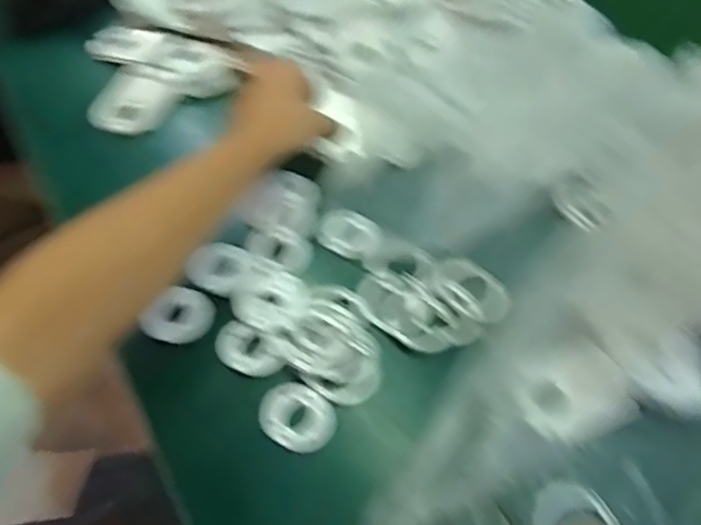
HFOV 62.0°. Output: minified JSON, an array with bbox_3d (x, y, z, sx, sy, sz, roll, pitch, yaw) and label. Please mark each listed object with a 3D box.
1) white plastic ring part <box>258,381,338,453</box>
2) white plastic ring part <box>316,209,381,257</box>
[{"bbox_3d":[-0.038,0.110,0.417,0.054,0.011,0.045,36,62,22],"label":"white plastic ring part"},{"bbox_3d":[-0.002,-0.026,0.508,0.055,0.008,0.040,23,58,14],"label":"white plastic ring part"}]

